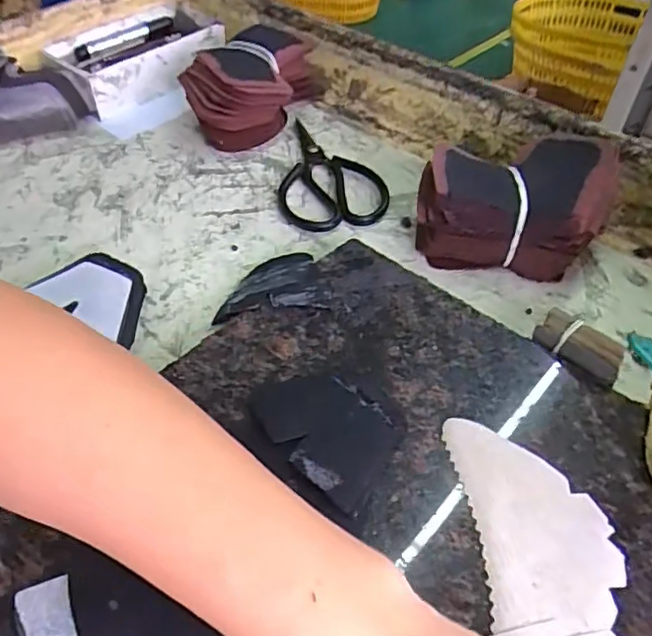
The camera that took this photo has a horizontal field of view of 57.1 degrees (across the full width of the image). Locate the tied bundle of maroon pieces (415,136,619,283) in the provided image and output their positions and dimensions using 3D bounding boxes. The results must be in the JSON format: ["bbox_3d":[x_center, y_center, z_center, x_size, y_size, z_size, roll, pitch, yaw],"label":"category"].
[{"bbox_3d":[0.151,-0.096,0.497,0.144,0.082,0.099,12,48,10],"label":"tied bundle of maroon pieces"}]

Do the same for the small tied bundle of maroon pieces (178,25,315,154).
[{"bbox_3d":[-0.082,-0.243,0.628,0.106,0.071,0.158,16,49,14],"label":"small tied bundle of maroon pieces"}]

